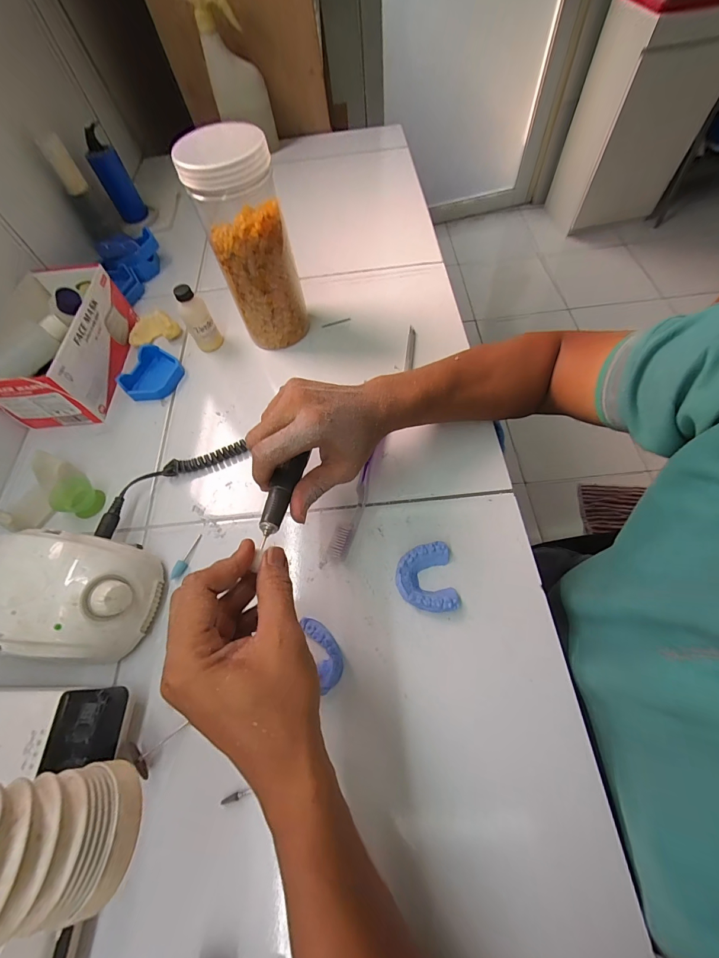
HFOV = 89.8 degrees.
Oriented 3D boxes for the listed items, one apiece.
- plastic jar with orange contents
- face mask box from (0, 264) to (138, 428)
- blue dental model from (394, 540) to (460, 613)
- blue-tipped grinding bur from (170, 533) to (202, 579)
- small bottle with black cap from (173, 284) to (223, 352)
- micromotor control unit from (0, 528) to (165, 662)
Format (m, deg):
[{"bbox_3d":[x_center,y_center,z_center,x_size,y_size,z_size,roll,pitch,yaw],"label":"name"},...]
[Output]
[{"bbox_3d":[-0.124,-0.262,0.429,0.088,0.216,0.075,-19,64,-5],"label":"plastic jar with orange contents"},{"bbox_3d":[-0.395,-0.176,0.471,0.124,0.083,0.199,-4,63,2],"label":"face mask box"},{"bbox_3d":[0.062,0.094,0.341,0.054,0.018,0.062,-8,63,0],"label":"blue dental model"},{"bbox_3d":[-0.179,0.080,0.374,0.010,0.007,0.050,12,52,10],"label":"blue-tipped grinding bur"},{"bbox_3d":[-0.215,-0.212,0.481,0.035,0.081,0.029,-28,65,-10],"label":"small bottle with black cap"},{"bbox_3d":[-0.266,0.105,0.325,0.140,0.081,0.105,1,63,4],"label":"micromotor control unit"}]

